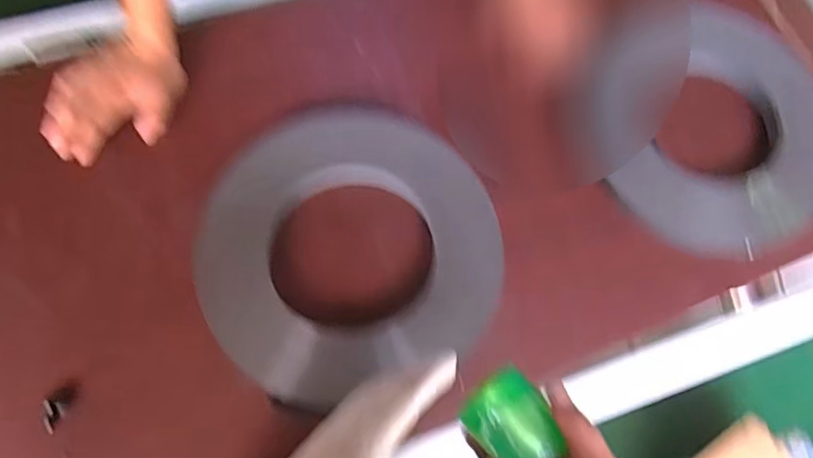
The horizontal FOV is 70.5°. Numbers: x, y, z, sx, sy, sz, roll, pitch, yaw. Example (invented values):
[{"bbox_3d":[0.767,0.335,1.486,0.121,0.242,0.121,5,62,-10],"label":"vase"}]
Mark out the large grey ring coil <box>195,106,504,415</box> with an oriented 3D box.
[{"bbox_3d":[-0.064,0.022,0.676,0.332,0.039,0.321,1,85,-7],"label":"large grey ring coil"}]

